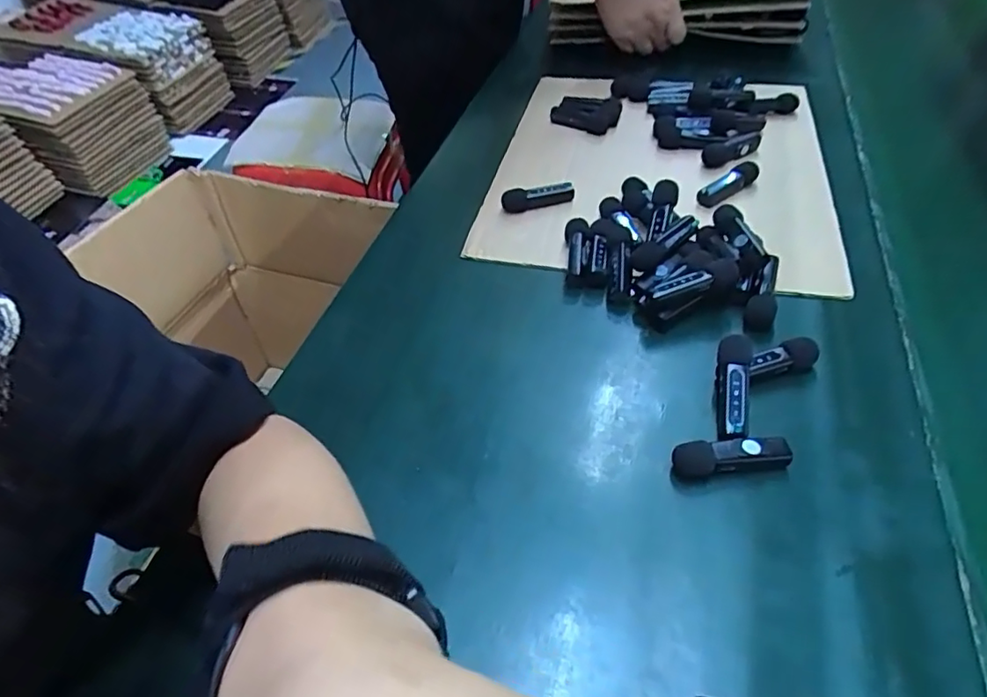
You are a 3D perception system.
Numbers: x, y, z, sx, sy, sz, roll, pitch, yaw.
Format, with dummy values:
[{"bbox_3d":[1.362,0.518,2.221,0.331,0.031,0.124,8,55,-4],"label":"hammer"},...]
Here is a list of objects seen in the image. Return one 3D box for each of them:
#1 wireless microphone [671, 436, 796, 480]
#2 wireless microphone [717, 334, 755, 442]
[{"bbox_3d":[0.136,0.061,0.325,0.064,0.018,0.017,-3,48,-2],"label":"wireless microphone"},{"bbox_3d":[0.146,0.024,0.351,0.020,0.019,0.073,9,64,13],"label":"wireless microphone"}]

